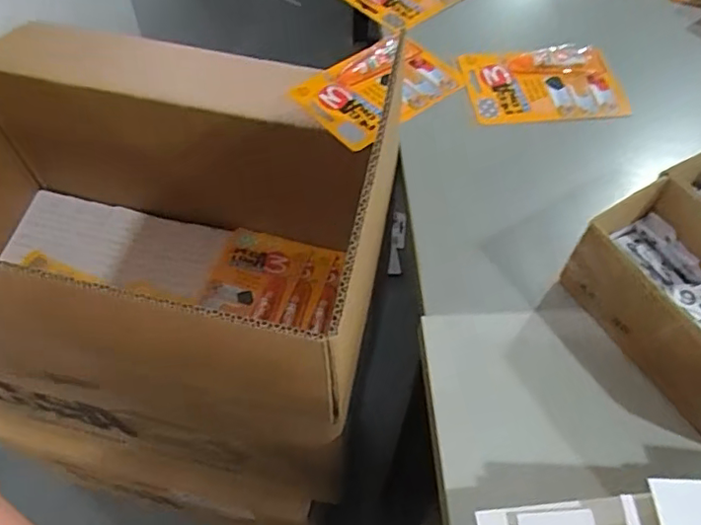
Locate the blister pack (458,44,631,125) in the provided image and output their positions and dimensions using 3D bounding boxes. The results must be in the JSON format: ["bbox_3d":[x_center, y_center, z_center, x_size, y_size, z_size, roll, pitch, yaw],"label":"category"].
[{"bbox_3d":[0.197,-0.184,0.588,0.159,0.022,0.084,-2,56,-2],"label":"blister pack"}]

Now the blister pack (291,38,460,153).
[{"bbox_3d":[0.032,-0.183,0.579,0.152,0.020,0.097,-31,62,-20],"label":"blister pack"}]

